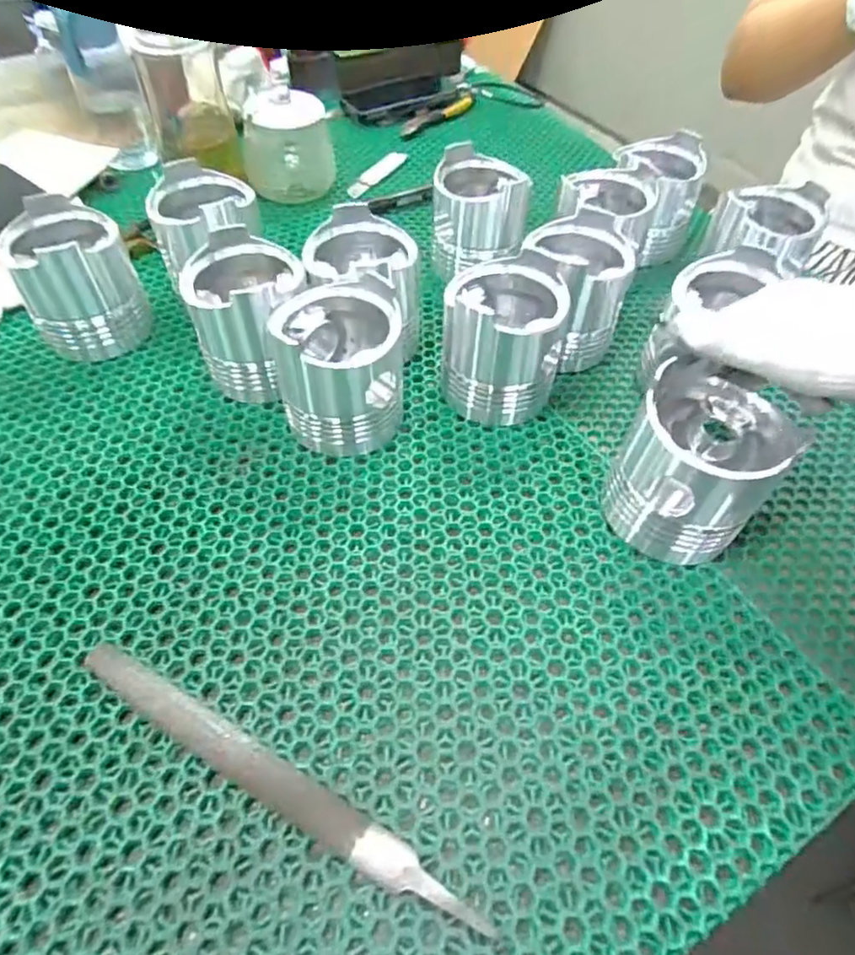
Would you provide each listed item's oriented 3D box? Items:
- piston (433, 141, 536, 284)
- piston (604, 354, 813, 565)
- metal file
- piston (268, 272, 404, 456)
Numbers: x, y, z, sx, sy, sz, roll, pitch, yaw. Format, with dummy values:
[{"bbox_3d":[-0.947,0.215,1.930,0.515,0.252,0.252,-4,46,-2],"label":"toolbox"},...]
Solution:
[{"bbox_3d":[0.045,-0.243,0.553,0.081,0.085,0.081,-4,52,-4],"label":"piston"},{"bbox_3d":[0.167,-0.009,0.369,0.083,0.086,0.085,29,57,20],"label":"piston"},{"bbox_3d":[-0.080,0.144,0.290,0.233,0.009,0.019,25,56,18],"label":"metal file"},{"bbox_3d":[-0.060,-0.079,0.416,0.085,0.092,0.086,1,52,0],"label":"piston"}]

